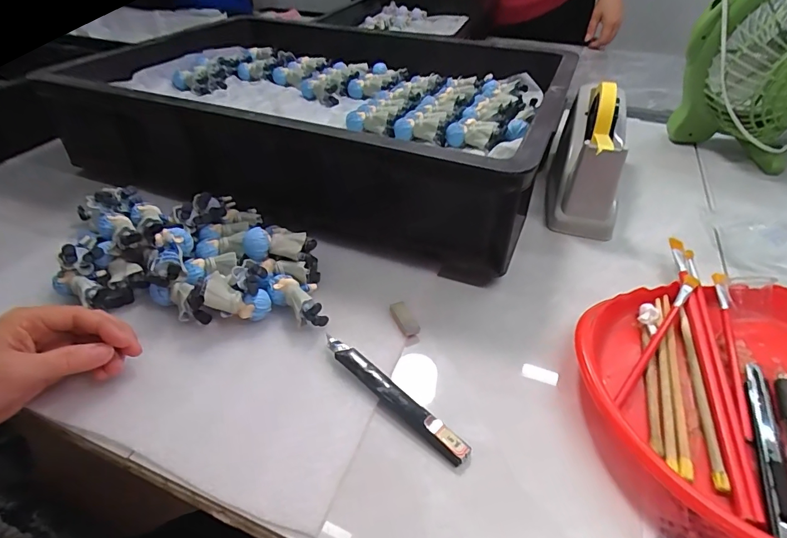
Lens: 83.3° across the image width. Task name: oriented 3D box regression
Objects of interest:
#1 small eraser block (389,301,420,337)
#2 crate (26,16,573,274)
[{"bbox_3d":[0.009,0.043,0.384,0.015,0.008,0.035,-20,56,-22],"label":"small eraser block"},{"bbox_3d":[-0.086,-0.239,0.632,0.609,0.127,0.466,14,42,17],"label":"crate"}]

